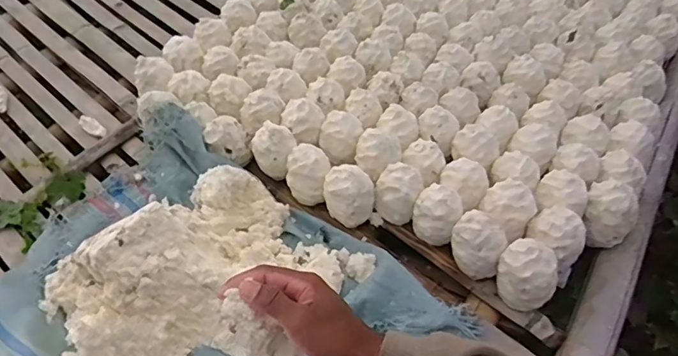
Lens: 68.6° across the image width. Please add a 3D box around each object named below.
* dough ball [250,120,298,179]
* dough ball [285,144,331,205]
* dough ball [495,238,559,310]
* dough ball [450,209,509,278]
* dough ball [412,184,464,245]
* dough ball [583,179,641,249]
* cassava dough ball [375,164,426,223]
[{"bbox_3d":[-0.127,-0.059,0.966,0.082,0.095,0.088,0,50,0],"label":"dough ball"},{"bbox_3d":[-0.058,-0.007,0.941,0.078,0.086,0.074,0,50,0],"label":"dough ball"},{"bbox_3d":[0.311,0.161,0.821,0.087,0.113,0.091,0,50,0],"label":"dough ball"},{"bbox_3d":[0.241,0.109,0.844,0.083,0.094,0.091,-23,54,-19],"label":"dough ball"},{"bbox_3d":[0.176,0.058,0.880,0.082,0.090,0.072,21,53,16],"label":"dough ball"},{"bbox_3d":[0.488,0.069,0.900,0.086,0.102,0.082,0,50,0],"label":"dough ball"},{"bbox_3d":[0.109,0.023,0.915,0.082,0.083,0.076,24,54,18],"label":"cassava dough ball"}]

